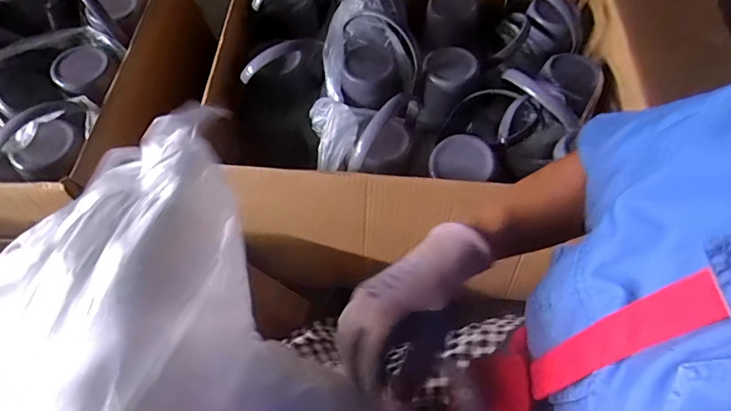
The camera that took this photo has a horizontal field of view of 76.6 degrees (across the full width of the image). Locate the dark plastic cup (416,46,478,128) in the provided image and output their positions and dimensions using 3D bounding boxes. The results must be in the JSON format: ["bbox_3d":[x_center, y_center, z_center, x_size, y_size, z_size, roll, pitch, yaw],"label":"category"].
[{"bbox_3d":[0.137,-0.202,0.795,0.085,0.090,0.102,13,60,7],"label":"dark plastic cup"}]

